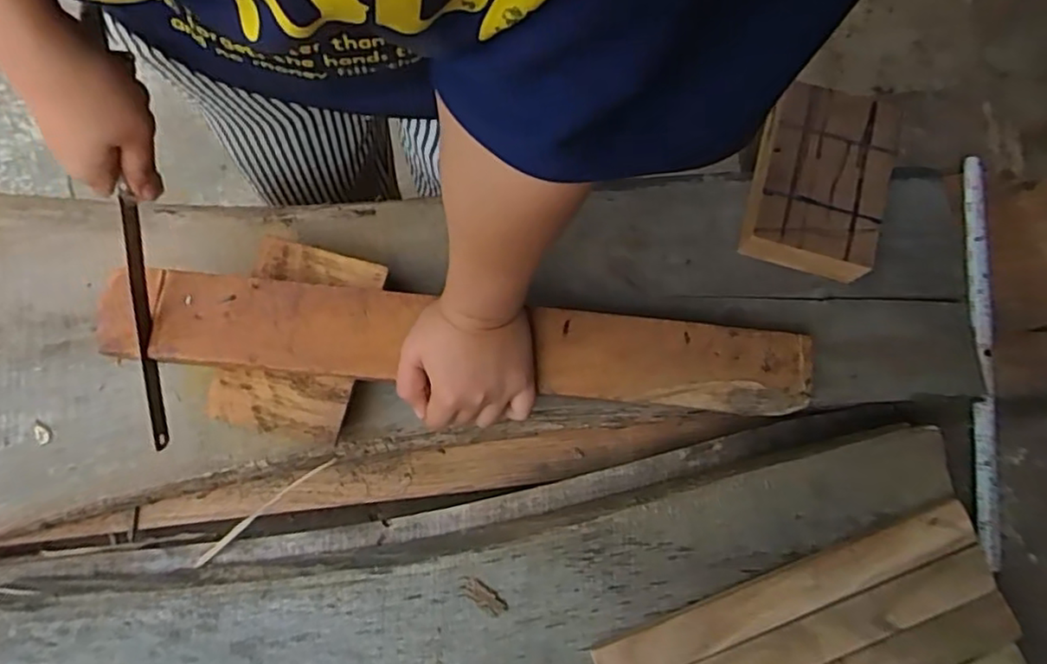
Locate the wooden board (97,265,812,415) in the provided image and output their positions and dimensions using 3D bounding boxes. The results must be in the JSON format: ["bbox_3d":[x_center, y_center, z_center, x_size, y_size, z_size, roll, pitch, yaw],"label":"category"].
[{"bbox_3d":[-0.035,0.009,0.508,0.559,0.021,0.073,5,78,-8],"label":"wooden board"}]

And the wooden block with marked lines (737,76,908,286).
[{"bbox_3d":[0.263,-0.136,0.567,0.110,0.046,0.161,19,75,-1],"label":"wooden block with marked lines"}]

